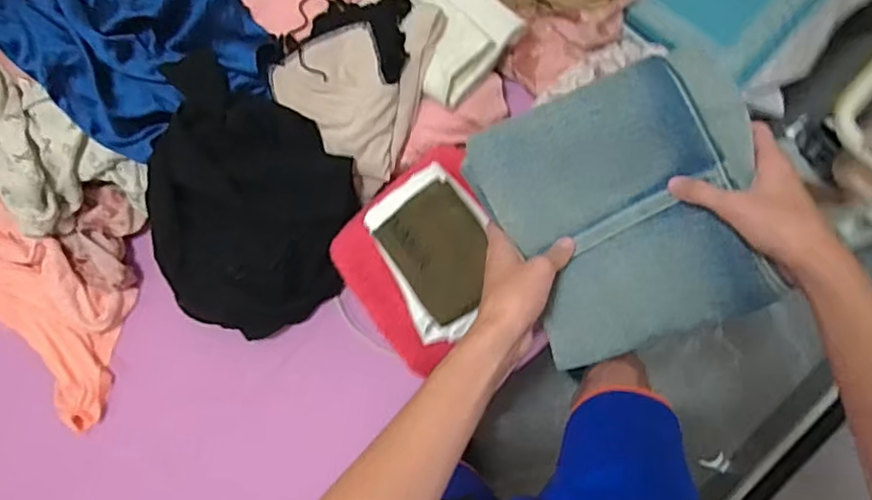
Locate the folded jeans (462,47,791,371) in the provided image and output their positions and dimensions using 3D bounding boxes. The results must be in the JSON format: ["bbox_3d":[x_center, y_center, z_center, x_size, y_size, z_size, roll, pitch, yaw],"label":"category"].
[{"bbox_3d":[0.154,-0.031,0.505,0.199,0.041,0.210,-22,87,4],"label":"folded jeans"}]

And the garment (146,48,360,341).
[{"bbox_3d":[-0.245,-0.049,0.839,0.252,0.035,0.337,12,108,-9],"label":"garment"}]

